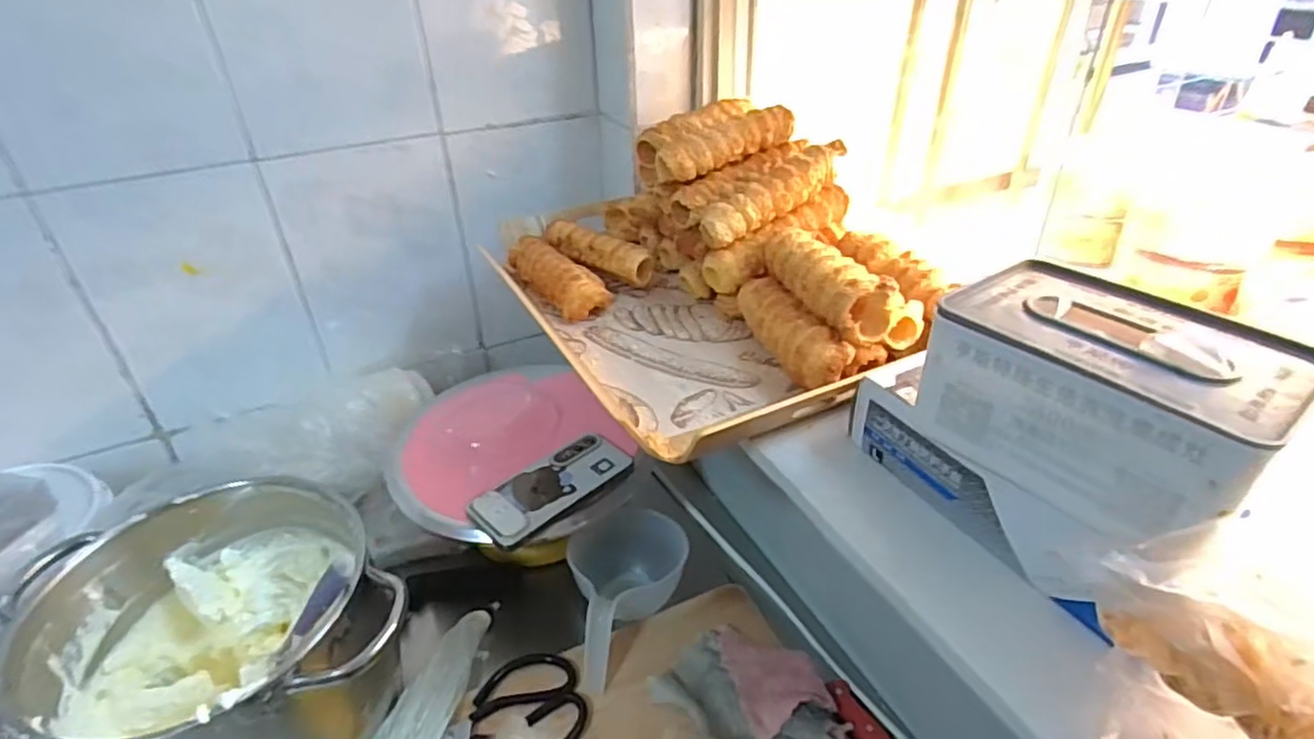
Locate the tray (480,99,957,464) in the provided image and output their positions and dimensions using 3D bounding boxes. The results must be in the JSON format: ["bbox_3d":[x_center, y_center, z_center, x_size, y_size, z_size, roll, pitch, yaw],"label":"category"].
[{"bbox_3d":[0.024,-0.122,0.628,0.288,0.149,0.436,-20,38,-25],"label":"tray"}]

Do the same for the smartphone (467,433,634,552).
[{"bbox_3d":[-0.102,0.117,0.680,0.164,0.017,0.073,-30,43,-35],"label":"smartphone"}]

